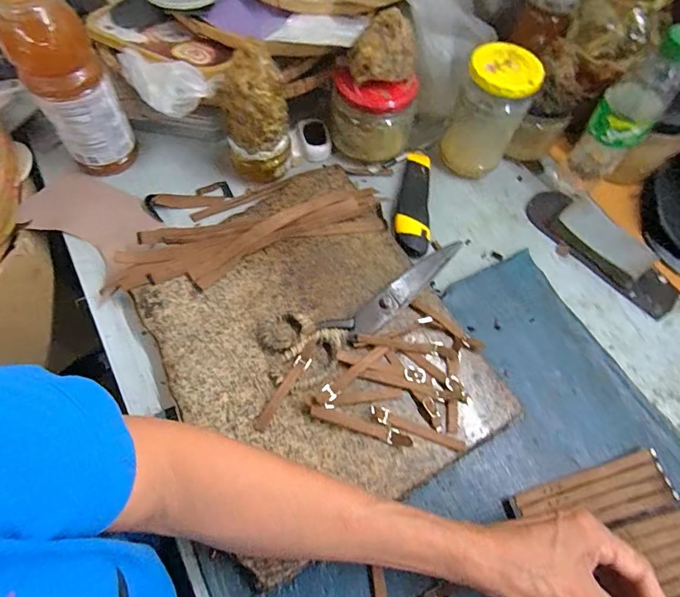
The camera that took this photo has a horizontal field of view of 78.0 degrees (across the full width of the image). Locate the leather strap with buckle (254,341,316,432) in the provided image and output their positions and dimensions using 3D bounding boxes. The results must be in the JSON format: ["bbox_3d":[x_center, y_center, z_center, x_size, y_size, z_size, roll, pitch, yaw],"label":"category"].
[{"bbox_3d":[-0.045,0.074,0.360,0.012,0.008,0.084,31,66,14],"label":"leather strap with buckle"}]

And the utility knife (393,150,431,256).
[{"bbox_3d":[0.086,-0.112,0.498,0.039,0.021,0.146,6,63,2],"label":"utility knife"}]

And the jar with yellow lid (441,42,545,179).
[{"bbox_3d":[0.168,-0.205,0.482,0.075,0.137,0.065,24,65,11],"label":"jar with yellow lid"}]

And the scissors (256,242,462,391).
[{"bbox_3d":[0.022,0.001,0.396,0.215,0.011,0.070,-36,68,-17],"label":"scissors"}]

